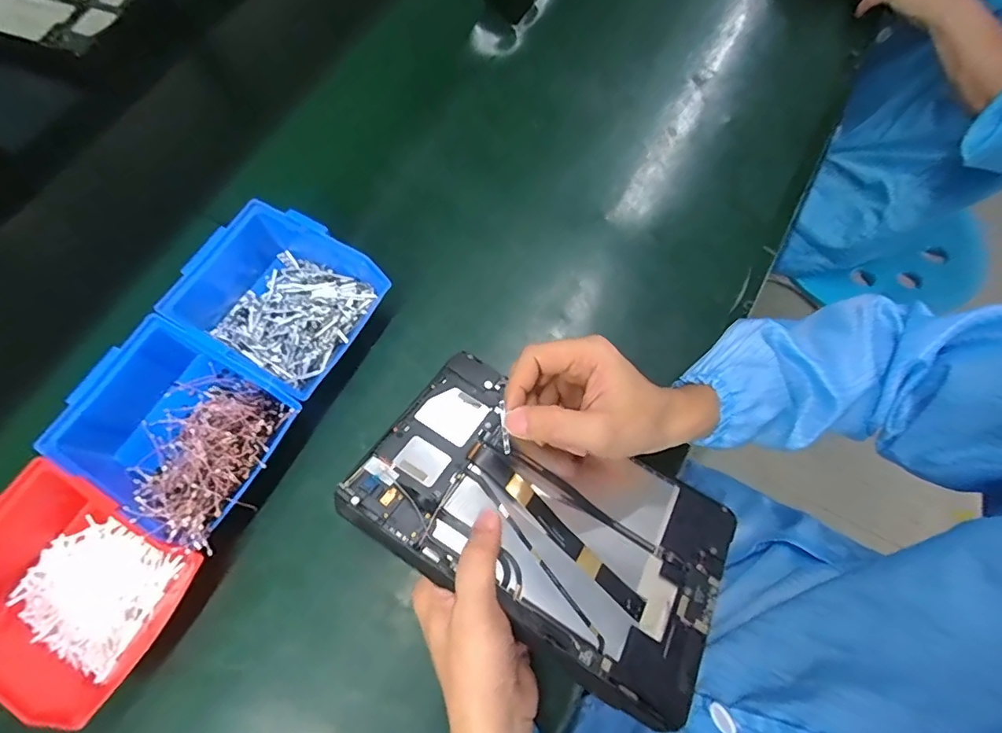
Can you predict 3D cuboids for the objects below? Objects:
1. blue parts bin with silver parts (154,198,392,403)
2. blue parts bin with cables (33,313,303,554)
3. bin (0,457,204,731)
[{"bbox_3d":[-0.186,-0.055,0.426,0.146,0.067,0.127,29,73,12],"label":"blue parts bin with silver parts"},{"bbox_3d":[-0.239,0.049,0.390,0.149,0.068,0.121,29,73,12],"label":"blue parts bin with cables"},{"bbox_3d":[-0.307,0.149,0.355,0.153,0.071,0.108,27,73,11],"label":"bin"}]

